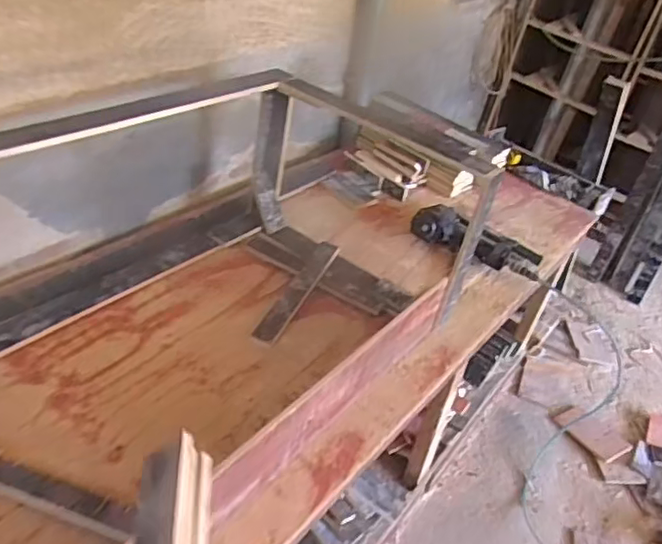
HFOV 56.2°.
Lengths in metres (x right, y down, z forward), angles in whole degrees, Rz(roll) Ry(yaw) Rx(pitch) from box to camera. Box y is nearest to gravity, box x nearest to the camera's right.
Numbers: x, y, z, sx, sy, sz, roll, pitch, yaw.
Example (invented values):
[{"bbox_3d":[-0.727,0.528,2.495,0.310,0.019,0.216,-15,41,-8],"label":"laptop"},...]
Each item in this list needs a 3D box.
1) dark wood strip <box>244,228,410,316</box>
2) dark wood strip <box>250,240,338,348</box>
[{"bbox_3d":[-0.005,-0.008,1.463,0.408,0.017,0.133,29,41,24],"label":"dark wood strip"},{"bbox_3d":[-0.071,0.037,1.396,0.057,0.016,0.361,21,38,14],"label":"dark wood strip"}]

